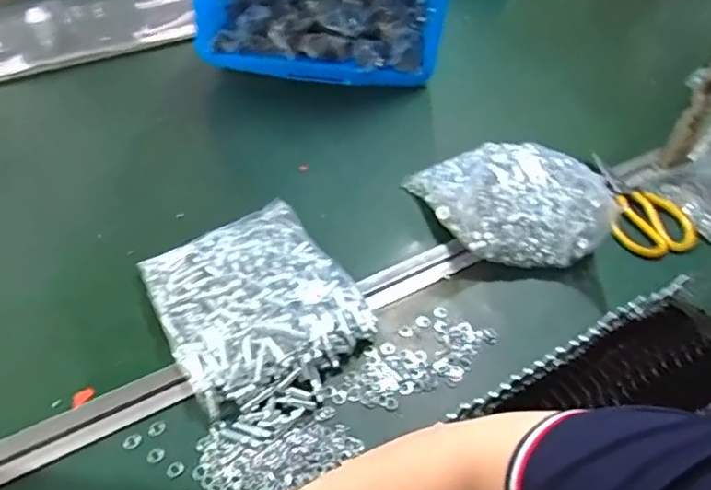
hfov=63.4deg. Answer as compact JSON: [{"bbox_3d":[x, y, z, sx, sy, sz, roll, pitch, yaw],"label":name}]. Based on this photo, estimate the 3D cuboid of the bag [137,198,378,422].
[{"bbox_3d":[-0.105,0.056,0.620,0.195,0.038,0.211,-22,53,-21],"label":"bag"}]

